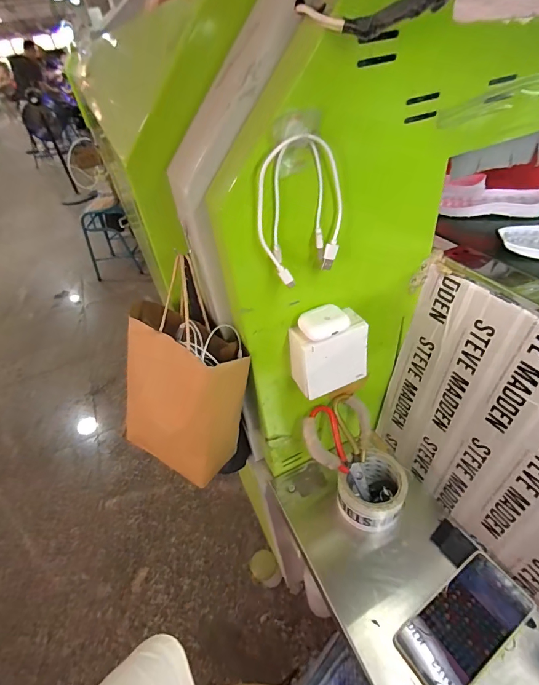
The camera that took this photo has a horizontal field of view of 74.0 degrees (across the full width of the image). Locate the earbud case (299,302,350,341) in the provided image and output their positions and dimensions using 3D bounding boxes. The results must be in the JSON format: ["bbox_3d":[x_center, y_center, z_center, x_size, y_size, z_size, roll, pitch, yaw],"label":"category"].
[{"bbox_3d":[0.062,-0.024,0.405,0.051,0.018,0.036,-21,43,-15],"label":"earbud case"}]

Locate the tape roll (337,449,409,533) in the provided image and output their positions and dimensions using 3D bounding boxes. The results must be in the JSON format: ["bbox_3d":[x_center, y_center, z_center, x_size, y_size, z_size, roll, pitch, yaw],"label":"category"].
[{"bbox_3d":[0.156,0.229,0.539,0.097,0.077,0.082,-27,45,-21],"label":"tape roll"}]

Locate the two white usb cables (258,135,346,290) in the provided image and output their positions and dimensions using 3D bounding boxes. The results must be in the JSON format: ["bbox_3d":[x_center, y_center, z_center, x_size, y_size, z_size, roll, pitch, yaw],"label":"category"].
[{"bbox_3d":[0.032,-0.119,0.337,0.091,0.134,0.022,-14,38,-19],"label":"two white usb cables"}]

